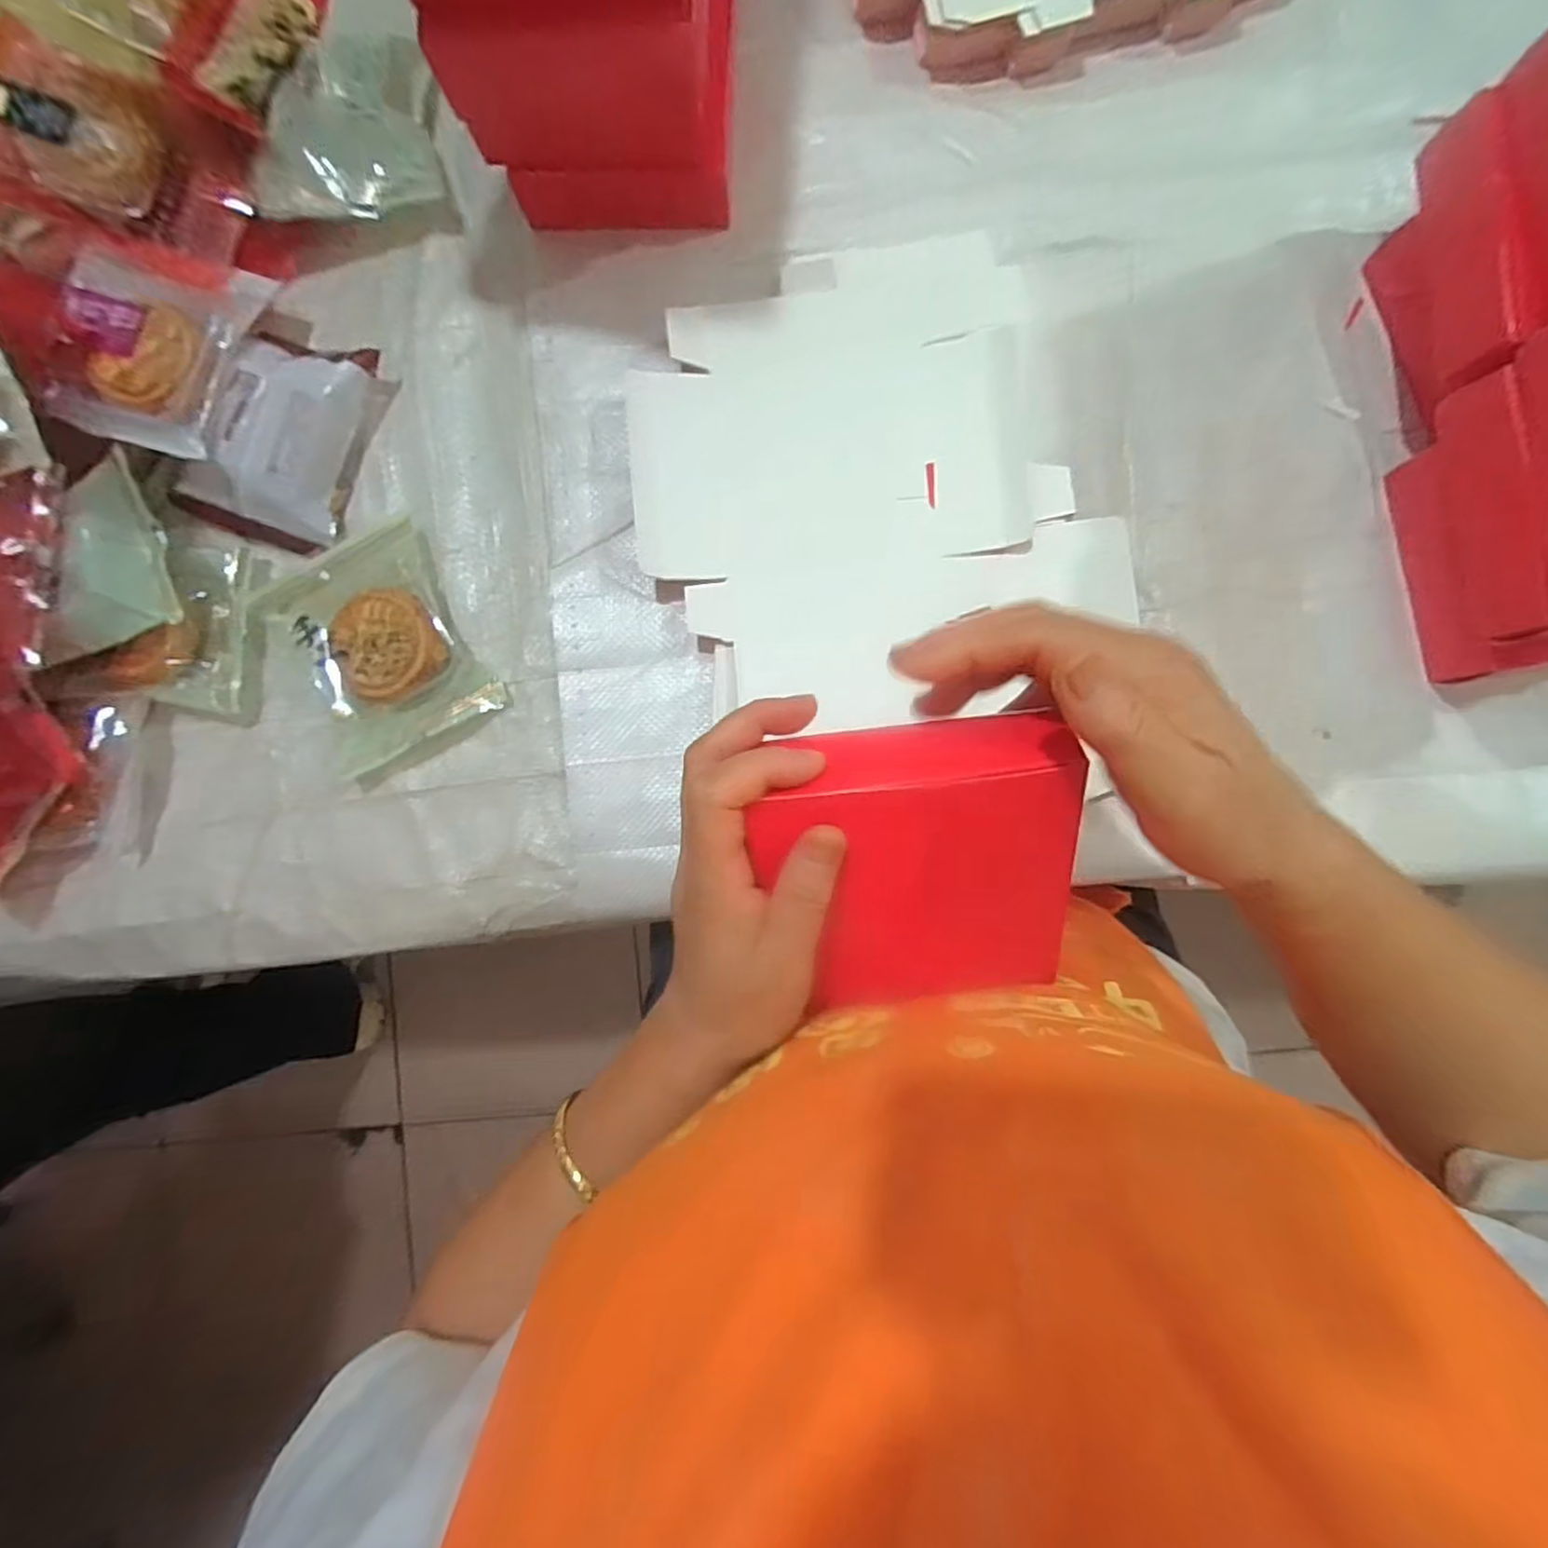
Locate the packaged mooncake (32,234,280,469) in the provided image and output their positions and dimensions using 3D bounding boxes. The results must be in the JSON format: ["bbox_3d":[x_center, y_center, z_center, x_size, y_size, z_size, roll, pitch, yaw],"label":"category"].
[{"bbox_3d":[-0.375,-0.256,0.408,0.086,0.033,0.121,14,89,-21],"label":"packaged mooncake"}]

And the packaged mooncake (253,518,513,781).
[{"bbox_3d":[-0.249,-0.077,0.426,0.109,0.031,0.126,-26,90,2],"label":"packaged mooncake"}]

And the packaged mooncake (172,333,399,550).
[{"bbox_3d":[-0.310,-0.212,0.426,0.094,0.034,0.126,22,91,1],"label":"packaged mooncake"}]

